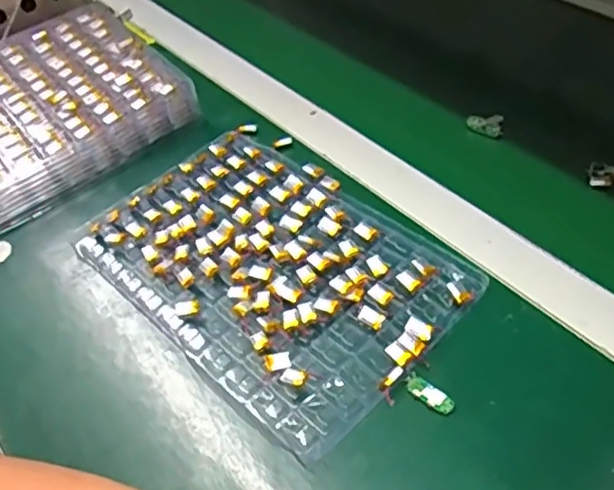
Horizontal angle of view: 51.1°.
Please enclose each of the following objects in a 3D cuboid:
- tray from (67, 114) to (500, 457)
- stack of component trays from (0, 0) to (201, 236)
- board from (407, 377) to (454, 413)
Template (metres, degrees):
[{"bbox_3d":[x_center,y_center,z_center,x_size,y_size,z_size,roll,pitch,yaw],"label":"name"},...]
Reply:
[{"bbox_3d":[-0.027,0.009,0.446,0.167,0.014,0.249,-38,54,-25],"label":"tray"},{"bbox_3d":[-0.250,-0.104,0.548,0.268,0.058,0.172,-34,52,-22],"label":"stack of component trays"},{"bbox_3d":[0.071,0.085,0.367,0.027,0.004,0.012,27,56,28],"label":"board"}]

